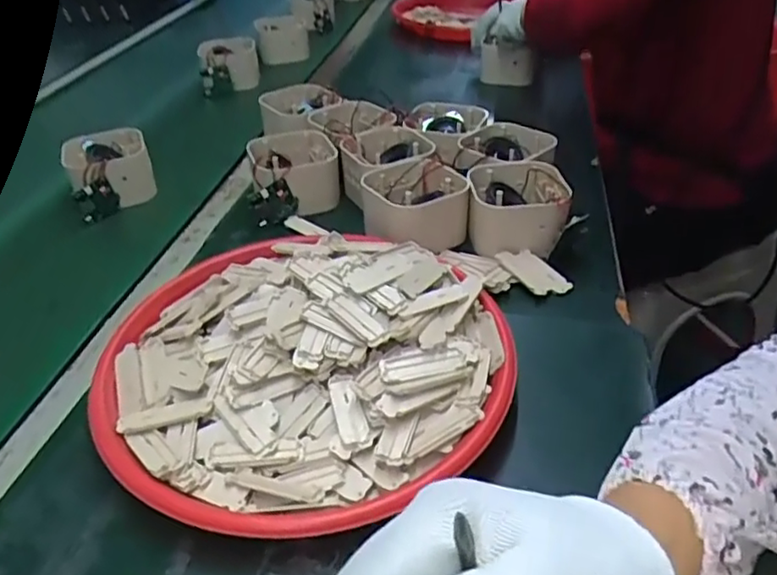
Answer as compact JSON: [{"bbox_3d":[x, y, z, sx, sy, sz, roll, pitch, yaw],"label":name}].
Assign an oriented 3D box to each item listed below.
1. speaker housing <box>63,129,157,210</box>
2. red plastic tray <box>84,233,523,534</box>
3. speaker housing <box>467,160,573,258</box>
[{"bbox_3d":[-0.317,-0.135,0.722,0.090,0.060,0.084,-17,39,-17],"label":"speaker housing"},{"bbox_3d":[-0.063,0.047,0.462,0.281,0.059,0.268,-20,40,-23],"label":"red plastic tray"},{"bbox_3d":[0.124,-0.078,0.609,0.091,0.058,0.090,7,38,12],"label":"speaker housing"}]

